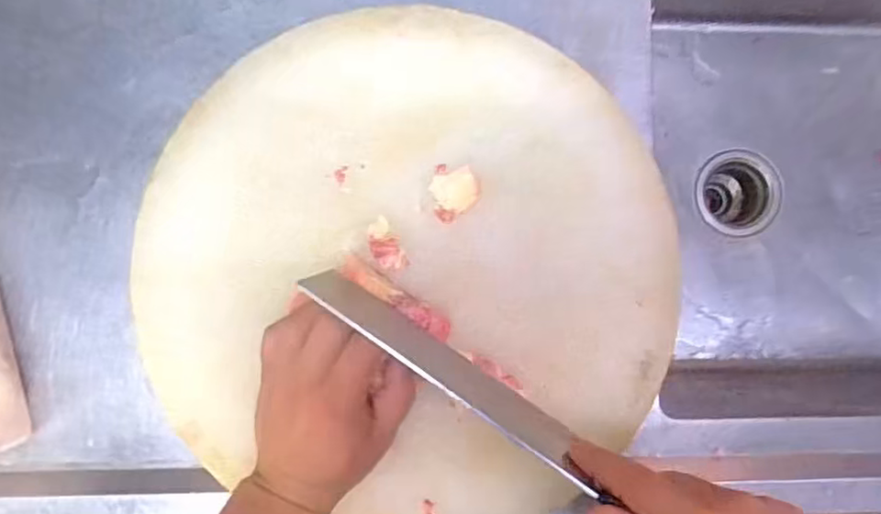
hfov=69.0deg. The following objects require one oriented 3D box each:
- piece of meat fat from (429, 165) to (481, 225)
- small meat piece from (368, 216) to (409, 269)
[{"bbox_3d":[0.011,-0.047,0.471,0.035,0.006,0.042,2,89,-3],"label":"piece of meat fat"},{"bbox_3d":[-0.040,-0.009,0.466,0.021,0.012,0.039,-23,90,-3],"label":"small meat piece"}]

